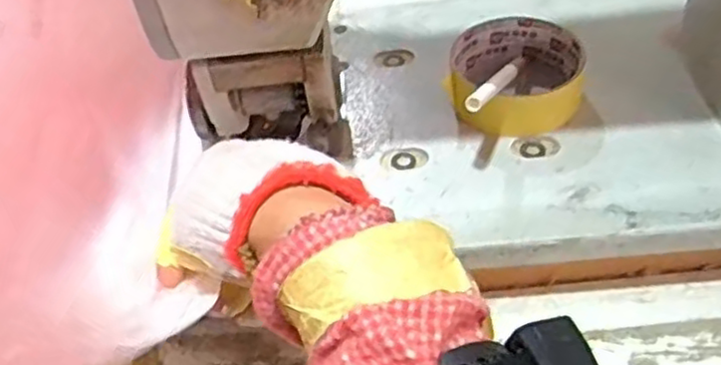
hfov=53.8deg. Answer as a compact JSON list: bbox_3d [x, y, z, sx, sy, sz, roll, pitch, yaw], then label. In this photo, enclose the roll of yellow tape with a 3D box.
[{"bbox_3d":[0.094,-0.068,0.437,0.077,0.030,0.081,0,47,8],"label":"roll of yellow tape"}]

